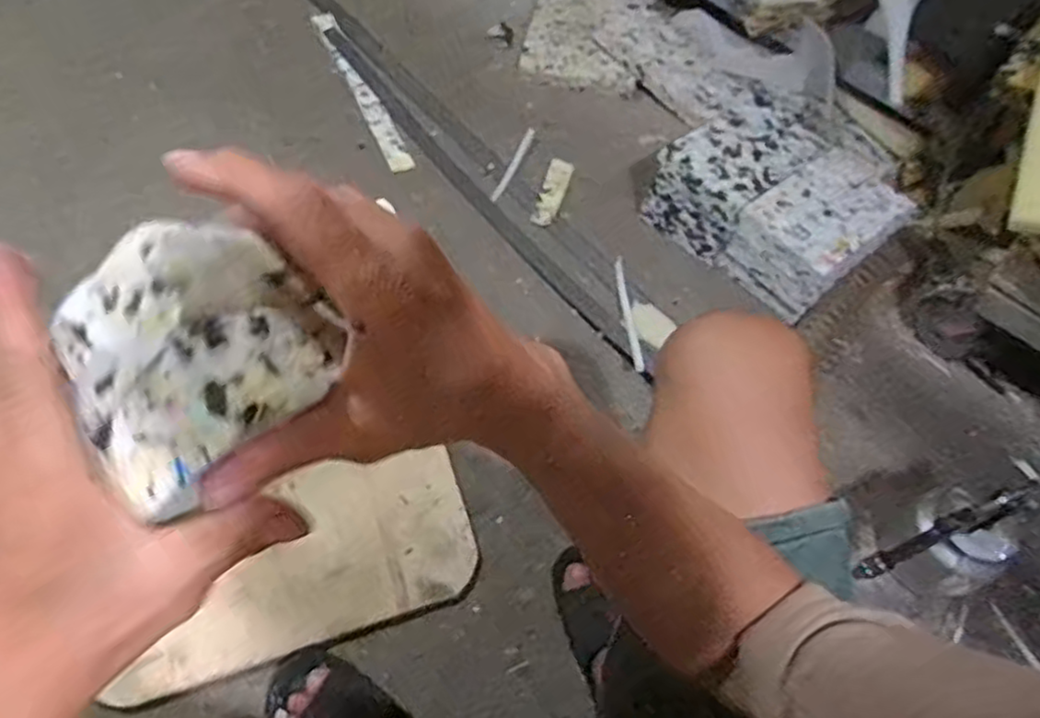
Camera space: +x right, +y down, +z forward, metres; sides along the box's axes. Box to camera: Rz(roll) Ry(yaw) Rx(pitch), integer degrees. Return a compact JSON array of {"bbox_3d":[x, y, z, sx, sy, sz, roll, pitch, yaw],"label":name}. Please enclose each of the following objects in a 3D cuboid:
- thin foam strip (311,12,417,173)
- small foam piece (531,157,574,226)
[{"bbox_3d":[-0.280,-0.477,1.234,0.041,0.025,0.425,-21,62,-16],"label":"thin foam strip"},{"bbox_3d":[0.054,-0.268,1.122,0.039,0.012,0.146,18,59,7],"label":"small foam piece"}]

